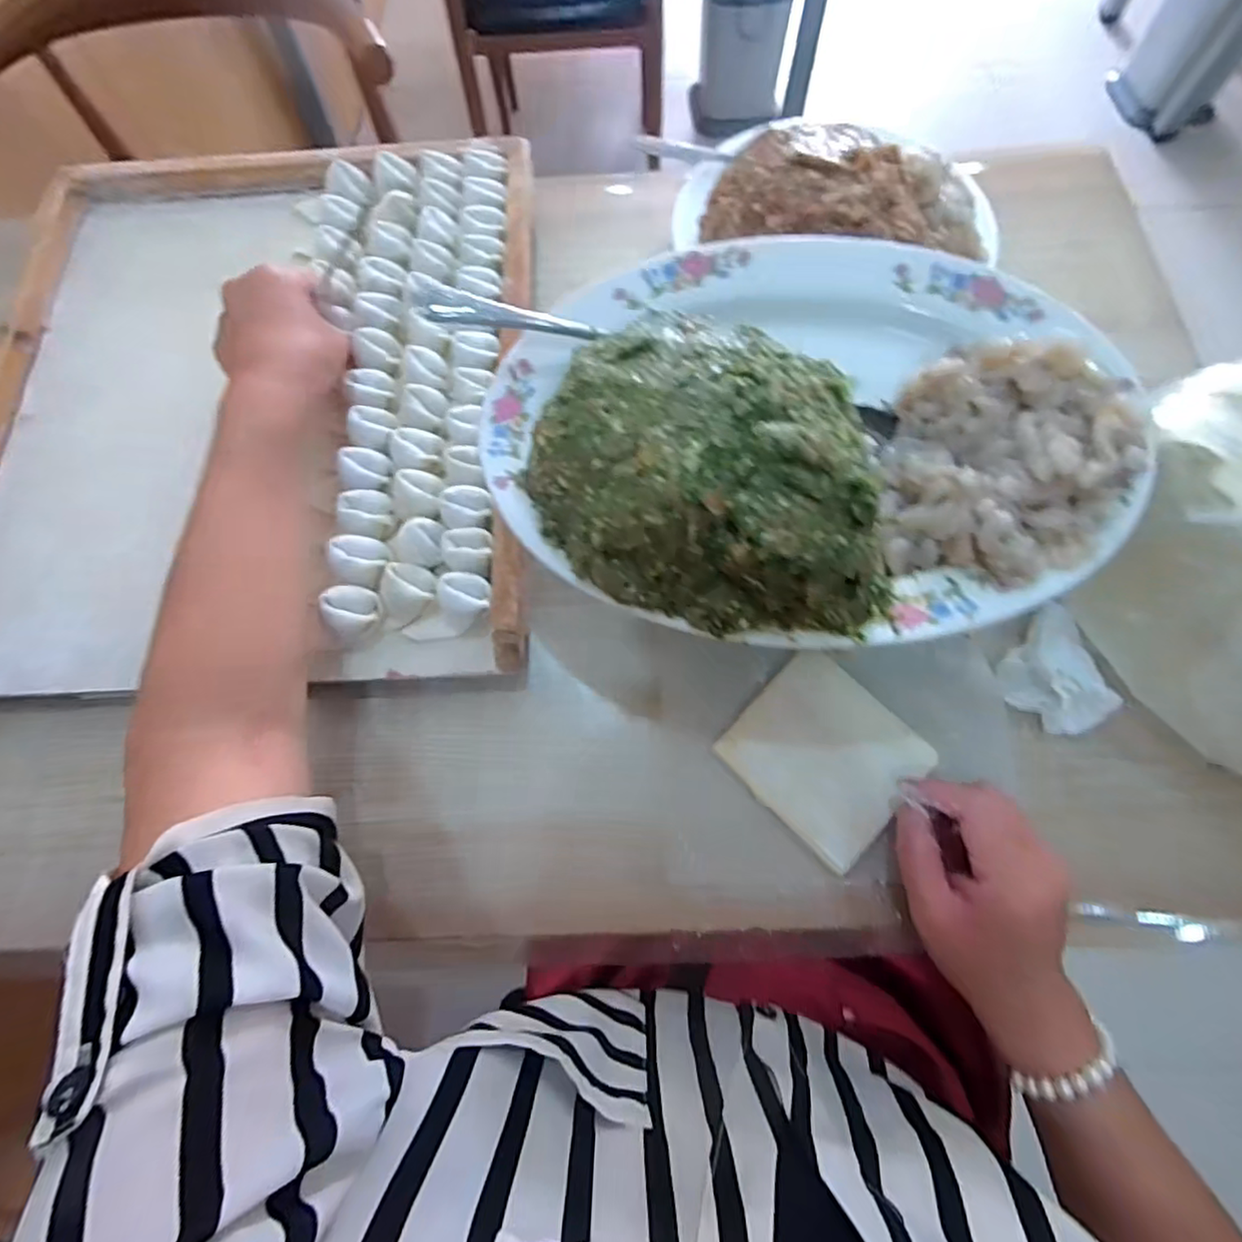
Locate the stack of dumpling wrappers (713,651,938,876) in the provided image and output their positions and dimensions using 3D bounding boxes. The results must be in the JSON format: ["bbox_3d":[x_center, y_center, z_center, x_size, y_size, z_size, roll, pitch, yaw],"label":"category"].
[{"bbox_3d":[0.122,0.078,0.371,0.099,0.009,0.095,41,76,16],"label":"stack of dumpling wrappers"}]

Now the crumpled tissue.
[{"bbox_3d":[0.255,0.032,0.371,0.047,0.024,0.069,-23,70,-6],"label":"crumpled tissue"}]

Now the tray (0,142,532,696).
[{"bbox_3d":[-0.258,-0.168,0.449,0.381,0.052,0.432,-3,69,1],"label":"tray"}]

